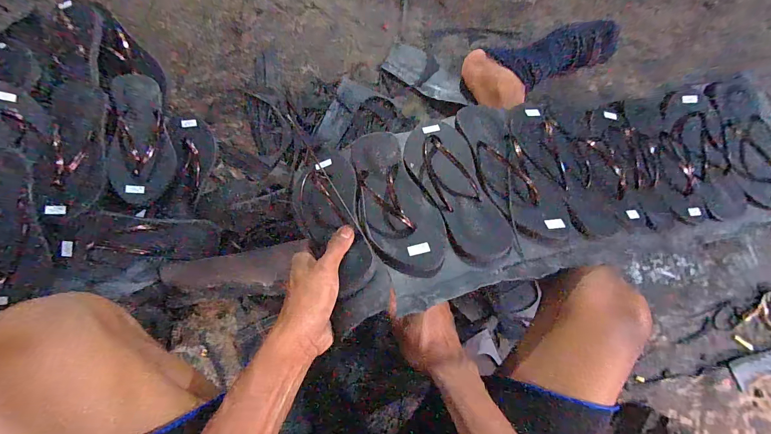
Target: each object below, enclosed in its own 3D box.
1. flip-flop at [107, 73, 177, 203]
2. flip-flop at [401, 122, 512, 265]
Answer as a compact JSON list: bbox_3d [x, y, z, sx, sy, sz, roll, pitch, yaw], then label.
[{"bbox_3d":[-0.429,-0.148,0.606,0.091,0.030,0.251,1,69,-35],"label":"flip-flop"},{"bbox_3d":[0.087,-0.042,0.440,0.086,0.031,0.223,-20,62,0],"label":"flip-flop"}]

